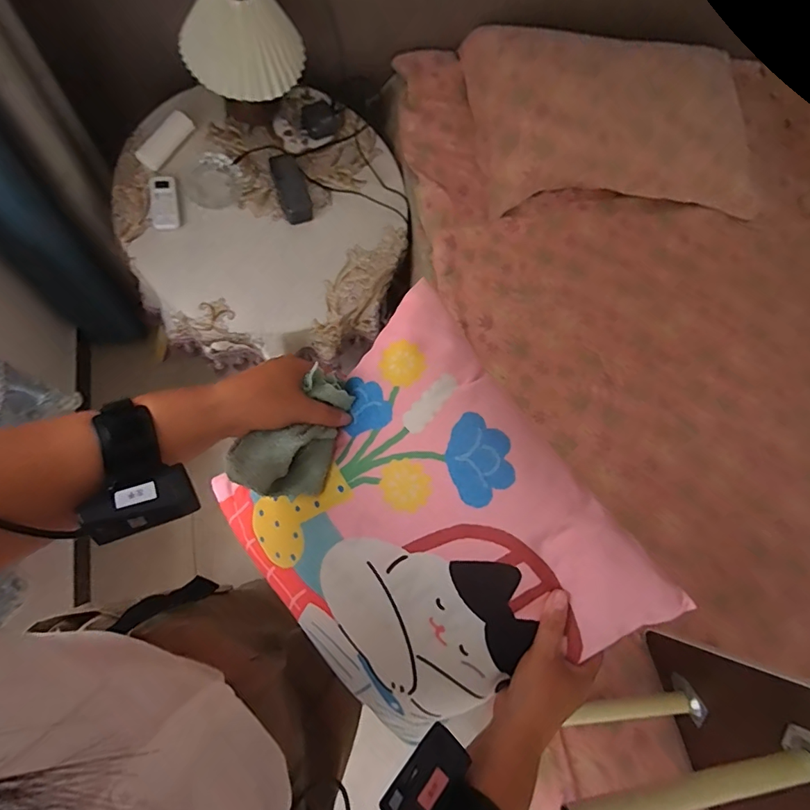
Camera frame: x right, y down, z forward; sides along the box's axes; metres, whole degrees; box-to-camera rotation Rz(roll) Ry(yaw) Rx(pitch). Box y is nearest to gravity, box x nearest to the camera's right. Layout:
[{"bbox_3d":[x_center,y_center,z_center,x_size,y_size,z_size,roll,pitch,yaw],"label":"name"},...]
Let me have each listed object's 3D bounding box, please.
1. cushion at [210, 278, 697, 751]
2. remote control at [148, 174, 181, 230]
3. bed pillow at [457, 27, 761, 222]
[{"bbox_3d":[0.020,0.126,0.452,0.310,0.100,0.365,-41,86,1],"label":"cushion"},{"bbox_3d":[-0.478,-0.402,0.925,0.054,0.017,0.113,-10,82,-6],"label":"remote control"},{"bbox_3d":[0.491,-0.660,1.074,0.657,0.213,0.393,-5,67,-4],"label":"bed pillow"}]

